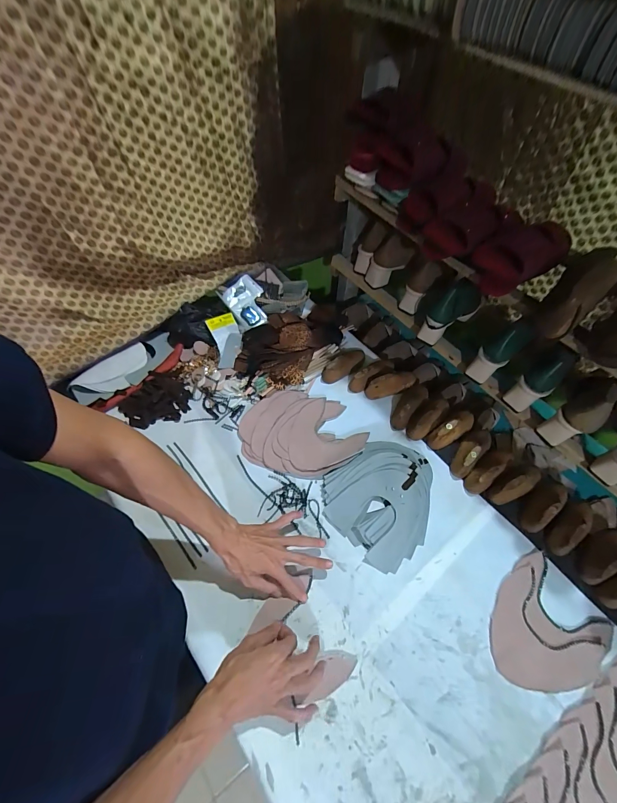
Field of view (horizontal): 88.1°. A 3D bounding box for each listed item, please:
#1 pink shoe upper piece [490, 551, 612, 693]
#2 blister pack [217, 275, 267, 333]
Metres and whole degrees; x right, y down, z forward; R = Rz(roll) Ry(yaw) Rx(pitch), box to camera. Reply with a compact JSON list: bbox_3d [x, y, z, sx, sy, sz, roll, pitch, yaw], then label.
[{"bbox_3d":[0.394,0.383,0.537,0.199,0.005,0.161,-31,63,-20],"label":"pink shoe upper piece"},{"bbox_3d":[-0.168,-0.267,0.870,0.110,0.045,0.157,-24,61,-16],"label":"blister pack"}]

